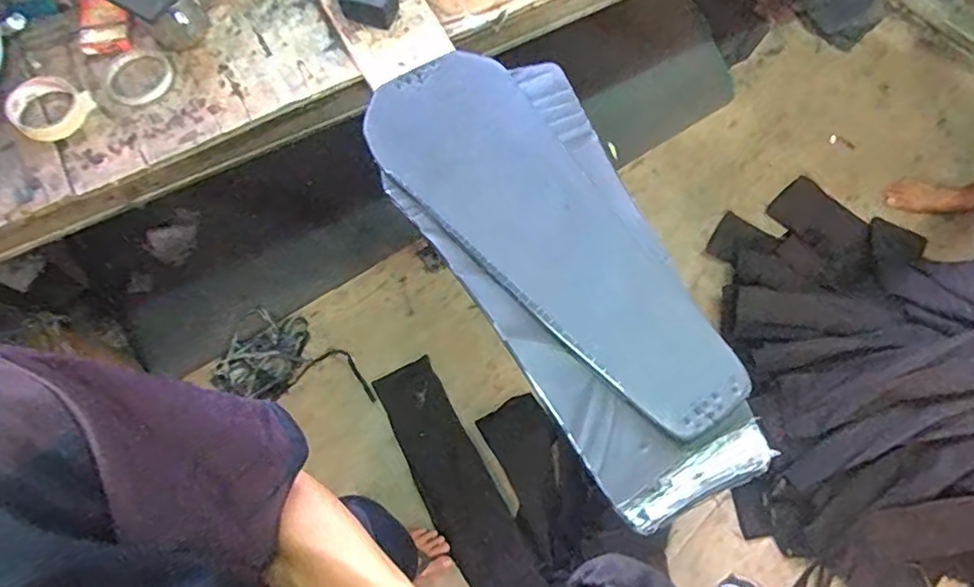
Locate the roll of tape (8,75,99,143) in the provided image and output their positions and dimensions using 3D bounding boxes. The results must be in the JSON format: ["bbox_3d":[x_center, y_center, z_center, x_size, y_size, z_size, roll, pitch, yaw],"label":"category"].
[{"bbox_3d":[-0.552,-0.236,0.755,0.096,0.021,0.086,37,75,11],"label":"roll of tape"}]

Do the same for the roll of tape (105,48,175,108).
[{"bbox_3d":[-0.455,-0.284,0.792,0.085,0.010,0.085,0,71,-1],"label":"roll of tape"}]

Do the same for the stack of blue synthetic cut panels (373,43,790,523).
[{"bbox_3d":[0.085,-0.042,0.694,0.258,0.034,0.596,-28,74,-10],"label":"stack of blue synthetic cut panels"}]

